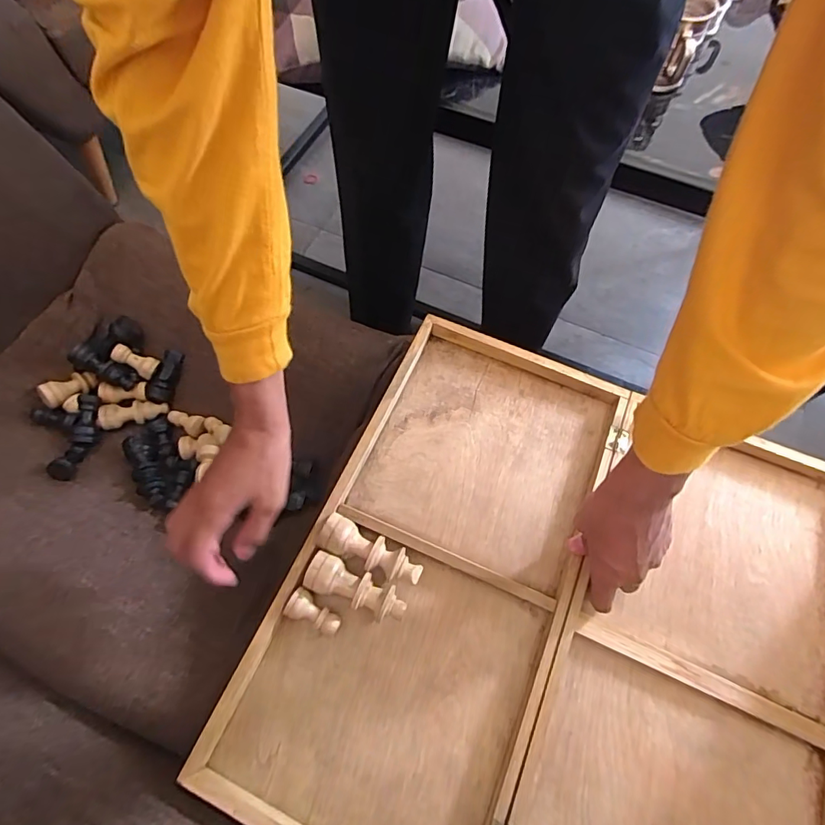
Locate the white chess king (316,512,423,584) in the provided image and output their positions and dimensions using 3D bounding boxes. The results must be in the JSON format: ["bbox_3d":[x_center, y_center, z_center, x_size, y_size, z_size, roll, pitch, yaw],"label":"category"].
[{"bbox_3d":[-0.039,0.134,0.448,0.099,0.036,0.033,23,68,12],"label":"white chess king"}]

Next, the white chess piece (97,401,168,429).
[{"bbox_3d":[-0.372,0.001,0.626,0.083,0.027,0.023,-12,65,-22],"label":"white chess piece"}]

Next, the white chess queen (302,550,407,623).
[{"bbox_3d":[-0.051,0.164,0.434,0.092,0.036,0.033,23,68,11],"label":"white chess queen"}]

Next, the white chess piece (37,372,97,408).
[{"bbox_3d":[-0.447,-0.033,0.612,0.025,0.027,0.061,34,41,15],"label":"white chess piece"}]

